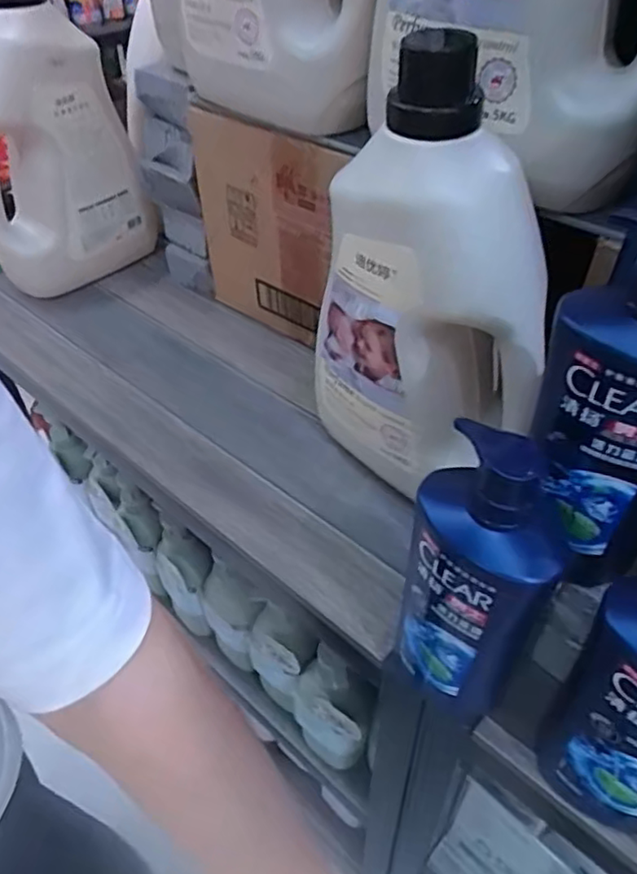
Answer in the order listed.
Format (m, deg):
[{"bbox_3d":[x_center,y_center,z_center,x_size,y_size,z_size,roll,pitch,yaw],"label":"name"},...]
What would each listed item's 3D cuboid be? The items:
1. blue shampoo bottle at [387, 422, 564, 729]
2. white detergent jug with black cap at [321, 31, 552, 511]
[{"bbox_3d":[0.091,0.093,0.389,0.075,0.226,0.077,8,45,10],"label":"blue shampoo bottle"},{"bbox_3d":[0.090,-0.092,0.484,0.191,0.342,0.094,32,49,14],"label":"white detergent jug with black cap"}]

